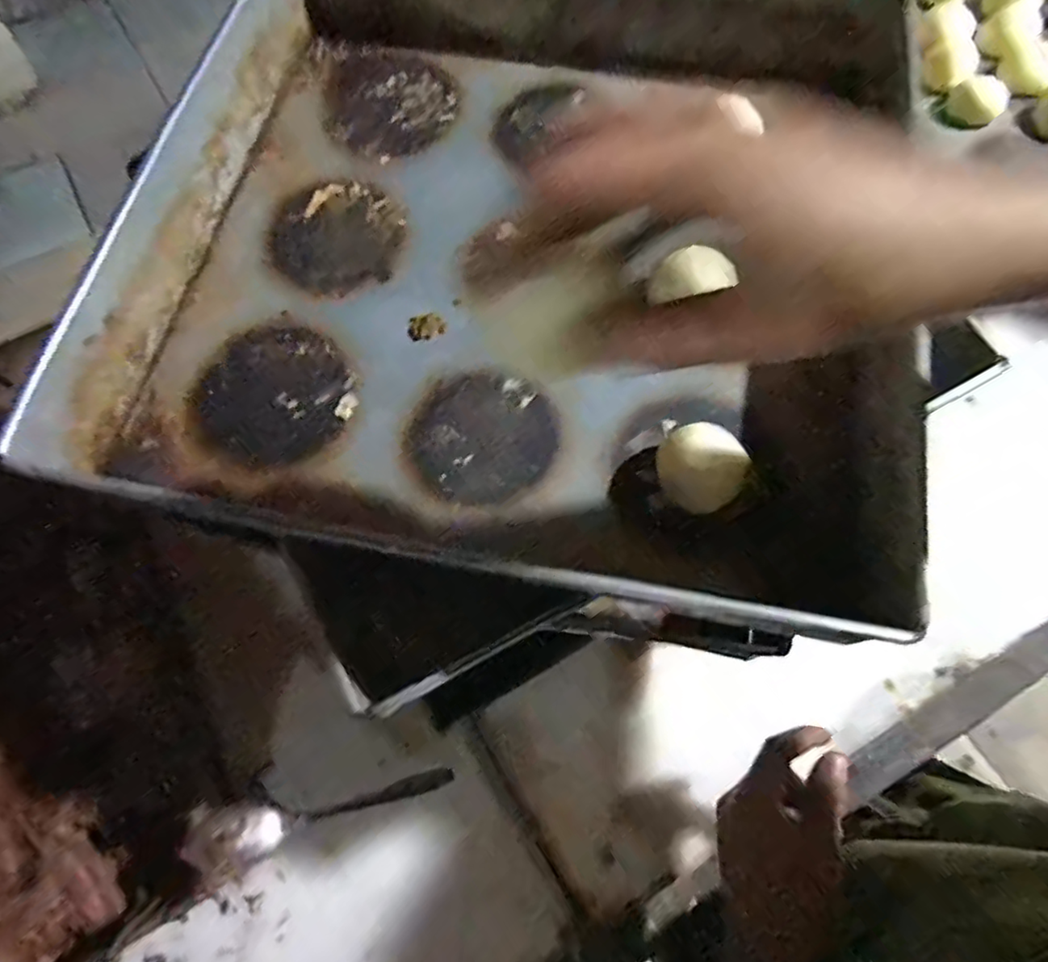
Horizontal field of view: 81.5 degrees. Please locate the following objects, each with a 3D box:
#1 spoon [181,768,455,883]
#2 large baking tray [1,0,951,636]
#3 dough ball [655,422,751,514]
[{"bbox_3d":[-0.133,0.225,0.415,0.170,0.017,0.038,-2,63,-31],"label":"spoon"},{"bbox_3d":[0.000,-0.150,0.359,0.408,0.063,0.420,10,68,6],"label":"large baking tray"},{"bbox_3d":[0.091,-0.008,0.307,0.041,0.030,0.042,-1,67,2],"label":"dough ball"}]

